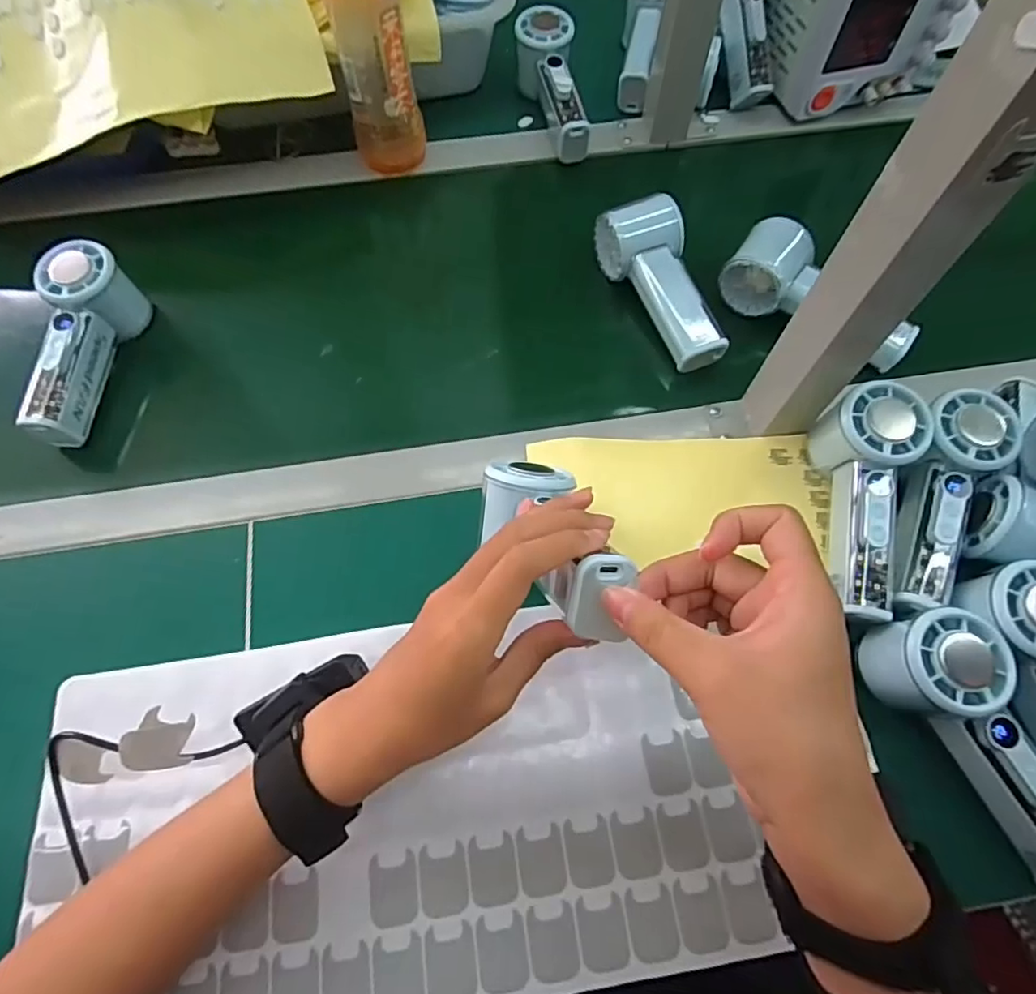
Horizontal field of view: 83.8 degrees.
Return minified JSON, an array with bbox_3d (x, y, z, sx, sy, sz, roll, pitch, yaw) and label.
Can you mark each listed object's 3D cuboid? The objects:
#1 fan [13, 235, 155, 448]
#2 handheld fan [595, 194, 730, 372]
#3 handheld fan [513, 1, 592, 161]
[{"bbox_3d":[-0.334,-0.115,0.441,0.049,0.061,0.149,-2,65,-1],"label":"fan"},{"bbox_3d":[0.117,-0.174,0.468,0.057,0.048,0.141,-16,66,-8],"label":"handheld fan"},{"bbox_3d":[0.037,-0.403,0.570,0.050,0.054,0.155,-14,82,-7],"label":"handheld fan"}]

